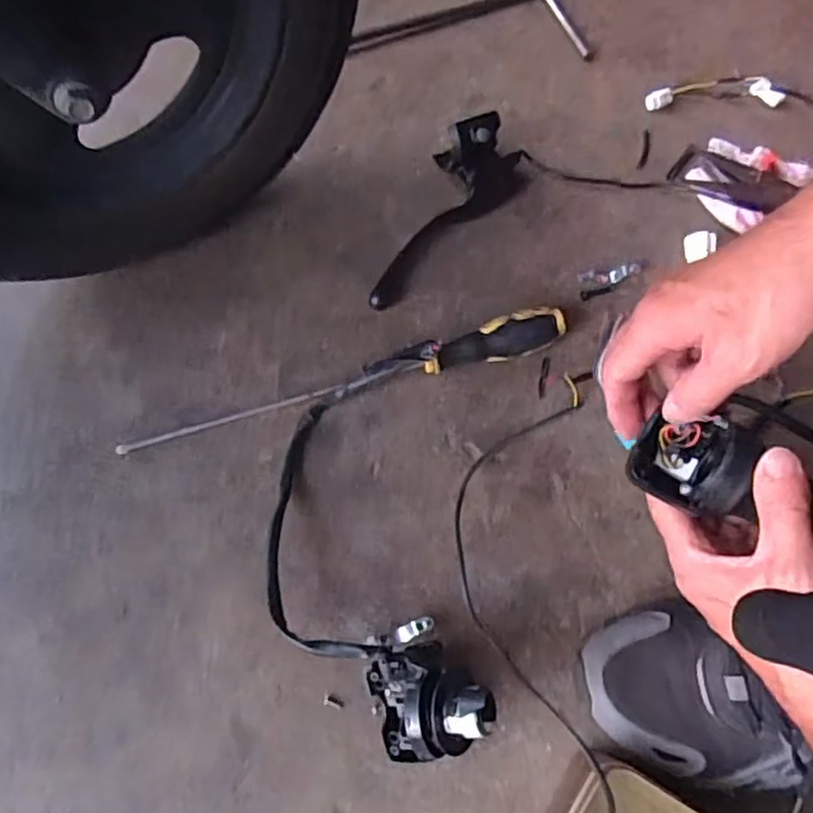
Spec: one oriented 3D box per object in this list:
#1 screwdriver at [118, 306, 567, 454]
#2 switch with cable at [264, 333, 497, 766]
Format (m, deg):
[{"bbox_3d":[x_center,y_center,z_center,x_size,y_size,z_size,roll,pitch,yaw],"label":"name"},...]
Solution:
[{"bbox_3d":[-0.044,-0.017,0.490,0.334,0.030,0.026,-15,70,-6],"label":"screwdriver"},{"bbox_3d":[-0.029,0.091,0.430,0.134,0.068,0.248,-6,69,-3],"label":"switch with cable"}]

